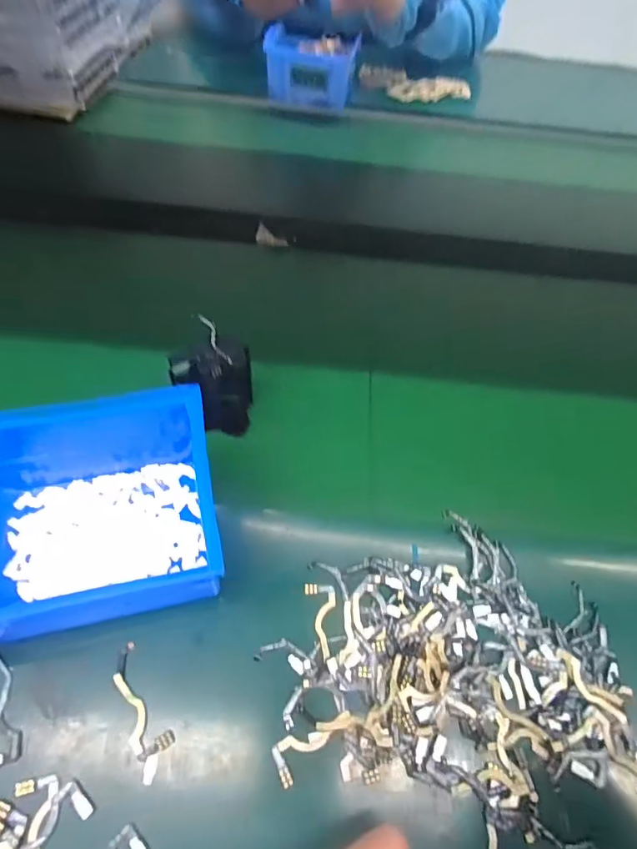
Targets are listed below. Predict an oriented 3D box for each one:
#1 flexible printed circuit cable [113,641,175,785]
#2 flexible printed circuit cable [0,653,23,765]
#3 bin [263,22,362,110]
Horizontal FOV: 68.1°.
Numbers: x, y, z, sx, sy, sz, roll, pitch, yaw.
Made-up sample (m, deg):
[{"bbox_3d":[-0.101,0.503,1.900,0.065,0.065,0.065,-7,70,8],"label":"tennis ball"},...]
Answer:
[{"bbox_3d":[-0.090,0.143,0.238,0.018,0.005,0.062,-24,61,-20],"label":"flexible printed circuit cable"},{"bbox_3d":[-0.158,0.139,0.235,0.016,0.007,0.053,-15,58,-14],"label":"flexible printed circuit cable"},{"bbox_3d":[-0.008,-0.518,0.682,0.127,0.060,0.115,8,56,1],"label":"bin"}]

